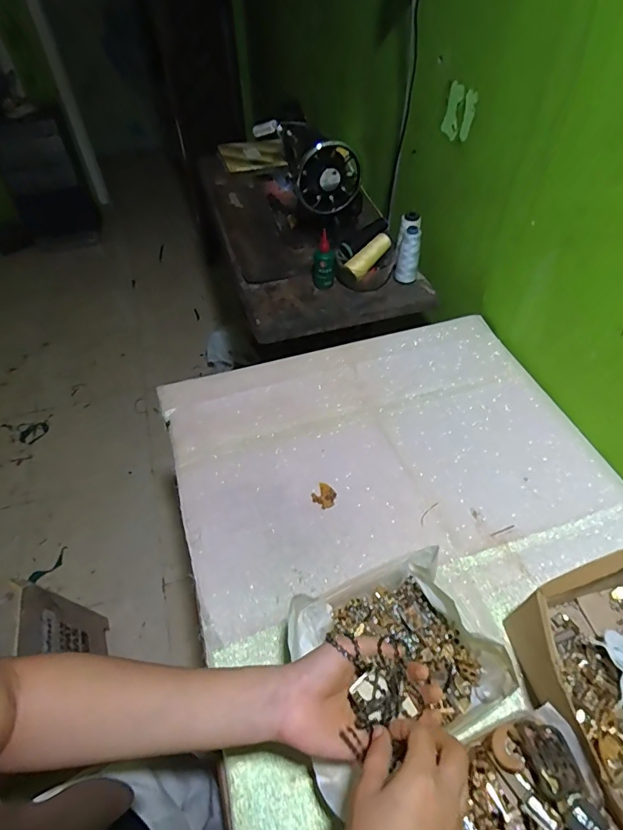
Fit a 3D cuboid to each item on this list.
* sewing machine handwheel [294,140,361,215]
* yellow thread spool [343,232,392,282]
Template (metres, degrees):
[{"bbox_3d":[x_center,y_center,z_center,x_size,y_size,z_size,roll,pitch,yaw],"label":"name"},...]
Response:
[{"bbox_3d":[0.031,-0.477,0.918,0.134,0.131,0.030,-12,52,-9],"label":"sewing machine handwheel"},{"bbox_3d":[0.119,-0.327,0.937,0.116,0.031,0.034,-45,58,-5],"label":"yellow thread spool"}]

